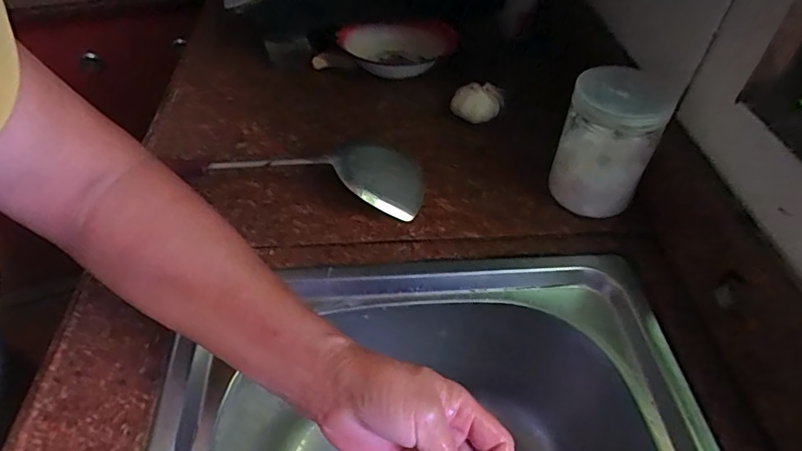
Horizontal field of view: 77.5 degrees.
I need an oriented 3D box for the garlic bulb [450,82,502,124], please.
[{"bbox_3d":[0.087,-0.147,0.583,0.054,0.041,0.042,6,47,4],"label":"garlic bulb"}]

